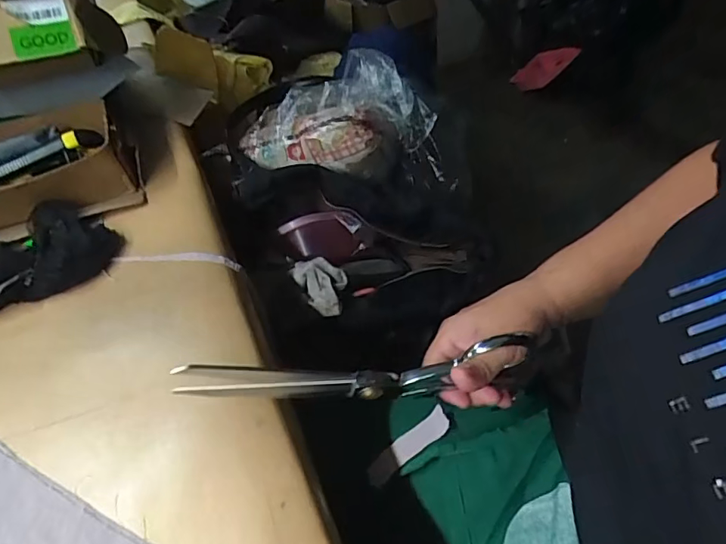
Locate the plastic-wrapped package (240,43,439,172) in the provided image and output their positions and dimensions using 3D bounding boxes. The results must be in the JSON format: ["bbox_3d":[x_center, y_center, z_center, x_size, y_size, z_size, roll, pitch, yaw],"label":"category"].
[{"bbox_3d":[-0.033,-0.191,0.599,0.237,0.107,0.102,-5,50,1],"label":"plastic-wrapped package"}]

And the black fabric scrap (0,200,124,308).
[{"bbox_3d":[-0.302,-0.019,0.446,0.143,0.029,0.099,-20,51,-12],"label":"black fabric scrap"}]

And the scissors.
[{"bbox_3d":[-0.004,0.065,0.320,0.223,0.054,0.013,0,49,-10],"label":"scissors"}]

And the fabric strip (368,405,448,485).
[{"bbox_3d":[0.039,0.153,0.429,0.087,0.005,0.021,-40,49,4],"label":"fabric strip"}]

